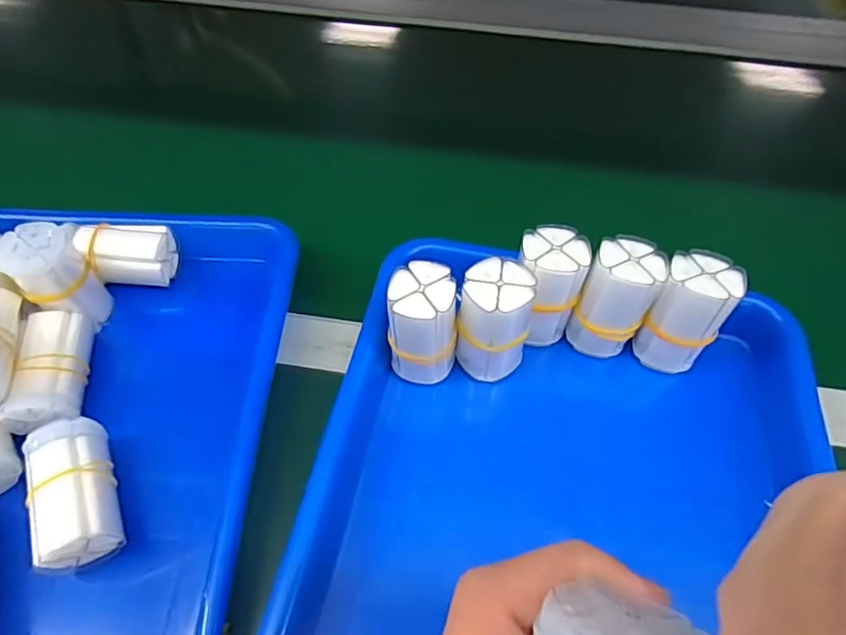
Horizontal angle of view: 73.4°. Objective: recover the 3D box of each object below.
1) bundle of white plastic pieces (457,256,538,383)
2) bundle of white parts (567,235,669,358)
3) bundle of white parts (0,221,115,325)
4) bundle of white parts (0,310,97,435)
[{"bbox_3d":[0.038,0.006,0.309,0.039,0.067,0.044,13,56,8],"label":"bundle of white plastic pieces"},{"bbox_3d":[0.109,-0.012,0.322,0.036,0.066,0.036,20,57,13],"label":"bundle of white parts"},{"bbox_3d":[-0.222,-0.024,0.344,0.039,0.061,0.039,38,62,23],"label":"bundle of white parts"},{"bbox_3d":[-0.214,0.029,0.330,0.031,0.028,0.074,-6,55,-6],"label":"bundle of white parts"}]

